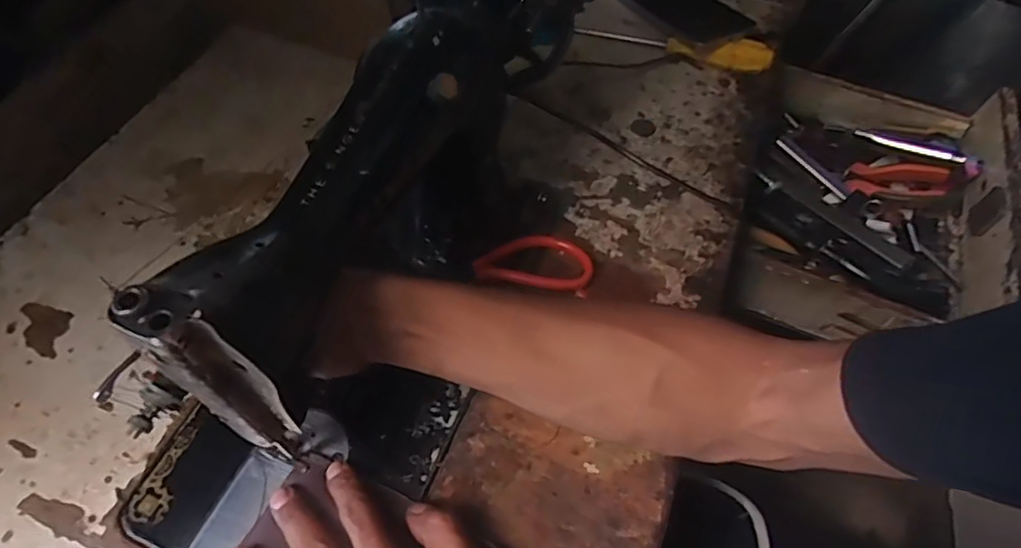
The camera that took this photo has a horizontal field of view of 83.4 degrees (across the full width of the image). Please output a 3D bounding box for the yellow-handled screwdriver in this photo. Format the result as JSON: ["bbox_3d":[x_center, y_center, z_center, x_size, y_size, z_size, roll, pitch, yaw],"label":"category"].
[{"bbox_3d":[0.177,-0.257,0.623,0.208,0.027,0.035,21,60,12],"label":"yellow-handled screwdriver"}]

